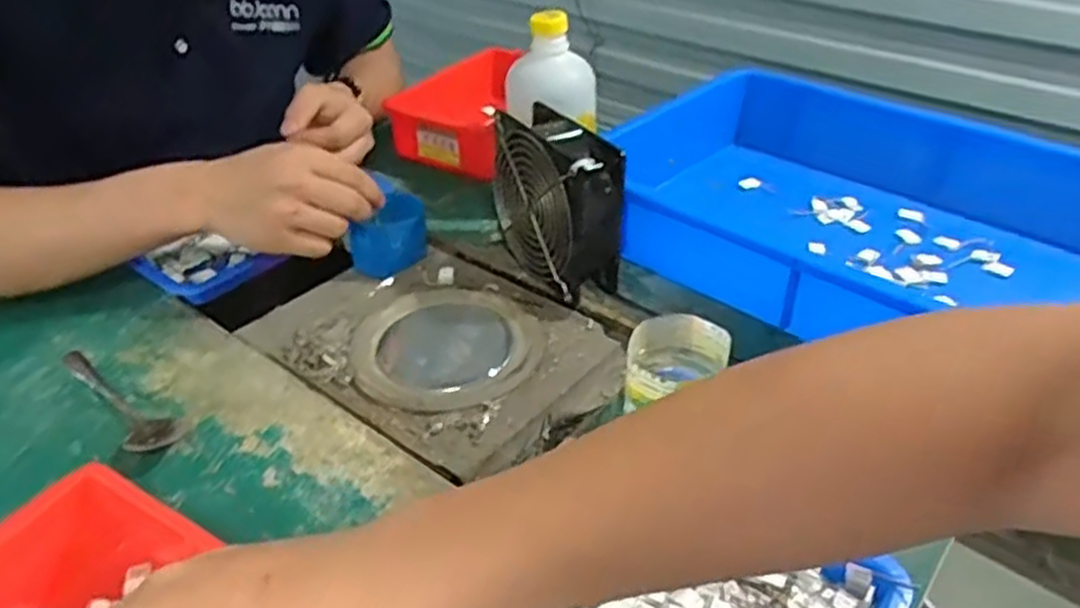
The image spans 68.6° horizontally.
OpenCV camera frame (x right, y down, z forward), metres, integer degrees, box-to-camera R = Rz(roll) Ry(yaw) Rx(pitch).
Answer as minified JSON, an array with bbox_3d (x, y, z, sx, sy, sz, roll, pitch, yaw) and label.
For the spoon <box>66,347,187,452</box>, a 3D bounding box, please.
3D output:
[{"bbox_3d":[-0.297,0.068,0.545,0.143,0.009,0.035,22,42,28],"label":"spoon"}]

